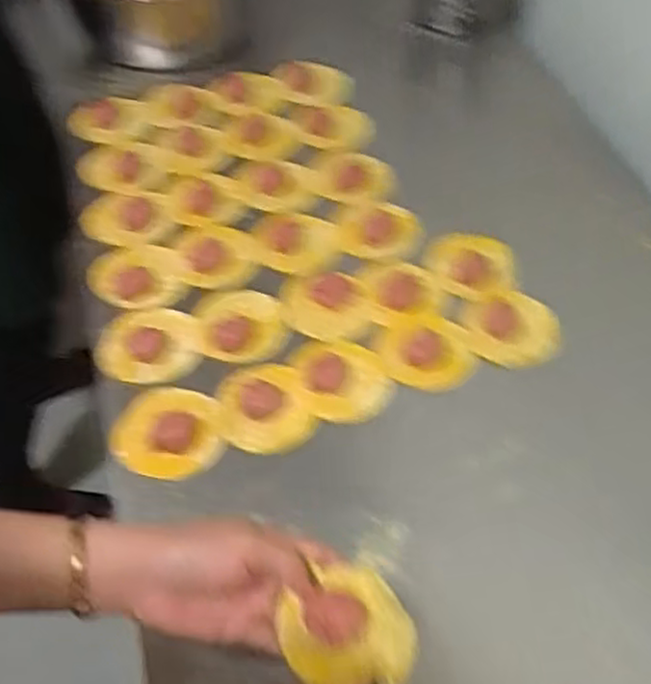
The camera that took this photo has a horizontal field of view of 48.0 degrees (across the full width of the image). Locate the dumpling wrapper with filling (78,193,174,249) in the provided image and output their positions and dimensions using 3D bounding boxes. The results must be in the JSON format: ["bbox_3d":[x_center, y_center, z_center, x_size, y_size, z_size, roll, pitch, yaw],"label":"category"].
[{"bbox_3d":[-0.208,-0.129,0.765,0.093,0.012,0.073,9,54,6],"label":"dumpling wrapper with filling"}]

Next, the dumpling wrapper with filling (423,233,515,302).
[{"bbox_3d":[0.145,-0.079,0.727,0.089,0.012,0.089,0,54,0],"label":"dumpling wrapper with filling"}]

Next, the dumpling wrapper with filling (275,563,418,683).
[{"bbox_3d":[0.013,0.165,0.418,0.075,0.023,0.069,0,54,0],"label":"dumpling wrapper with filling"}]

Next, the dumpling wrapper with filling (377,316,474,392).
[{"bbox_3d":[0.090,0.010,0.663,0.082,0.014,0.076,-1,54,-2],"label":"dumpling wrapper with filling"}]

